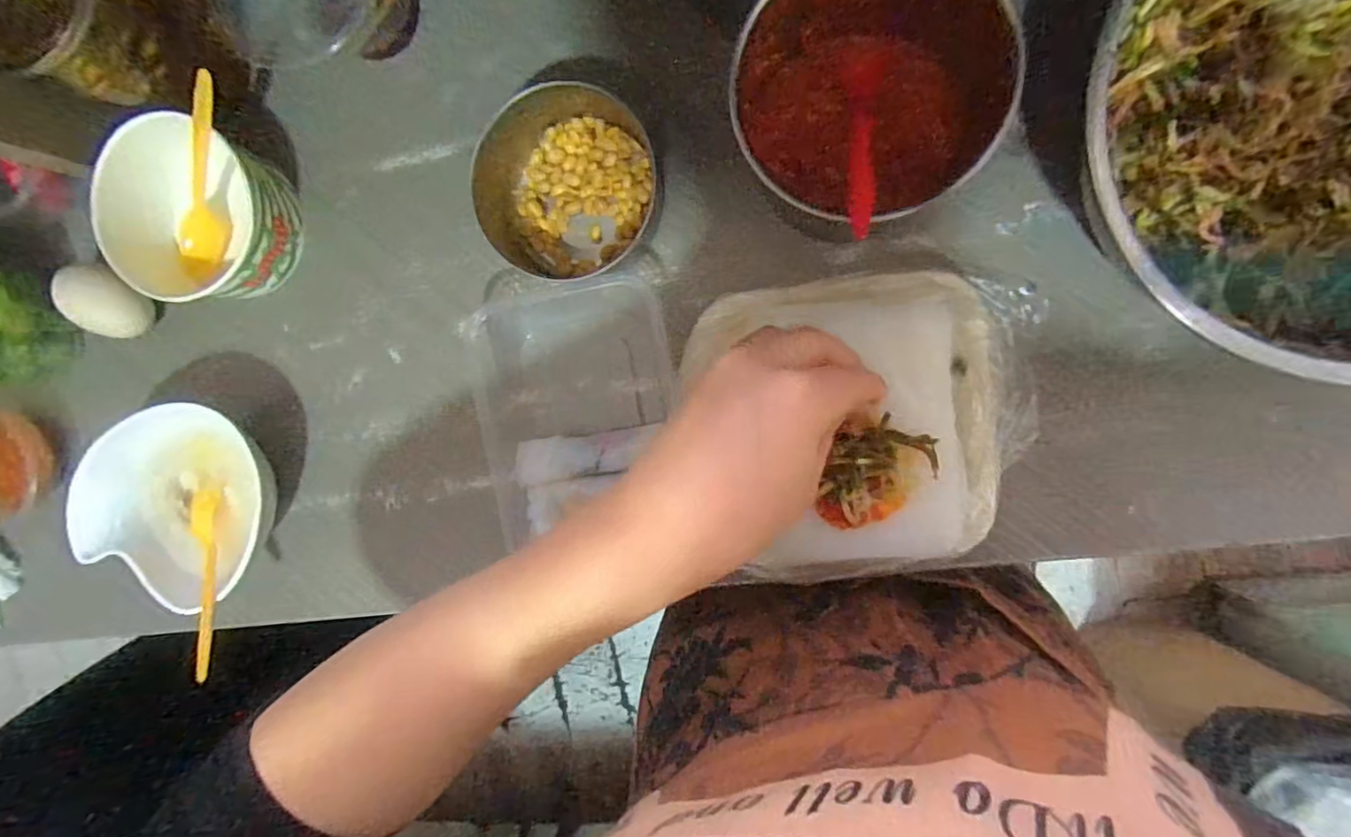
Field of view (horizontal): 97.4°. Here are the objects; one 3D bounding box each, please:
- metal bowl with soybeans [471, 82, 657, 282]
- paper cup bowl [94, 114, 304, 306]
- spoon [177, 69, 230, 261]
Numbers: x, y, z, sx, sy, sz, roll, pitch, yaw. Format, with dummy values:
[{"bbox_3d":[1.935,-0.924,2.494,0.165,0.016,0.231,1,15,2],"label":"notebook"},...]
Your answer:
[{"bbox_3d":[-0.060,-0.135,0.335,0.091,0.045,0.102,-3,95,8],"label":"metal bowl with soybeans"},{"bbox_3d":[-0.286,-0.118,0.362,0.093,0.054,0.109,24,98,5],"label":"paper cup bowl"},{"bbox_3d":[-0.275,-0.143,0.346,0.018,0.018,0.116,37,126,3],"label":"spoon"}]

